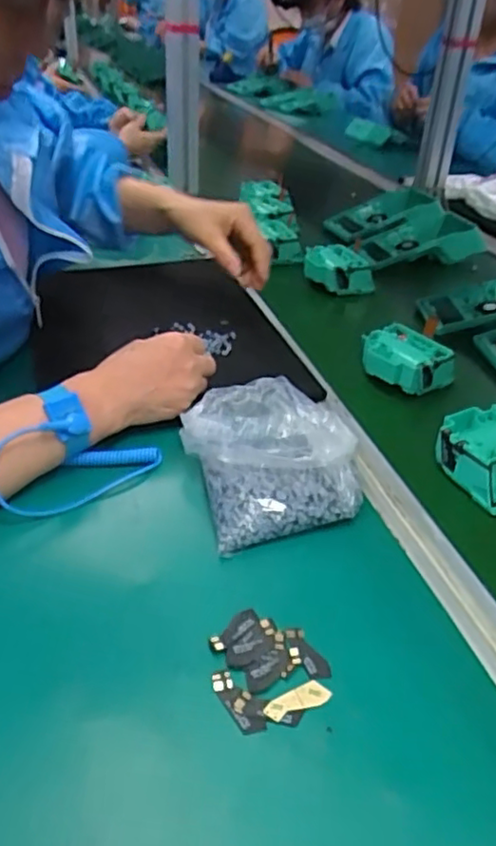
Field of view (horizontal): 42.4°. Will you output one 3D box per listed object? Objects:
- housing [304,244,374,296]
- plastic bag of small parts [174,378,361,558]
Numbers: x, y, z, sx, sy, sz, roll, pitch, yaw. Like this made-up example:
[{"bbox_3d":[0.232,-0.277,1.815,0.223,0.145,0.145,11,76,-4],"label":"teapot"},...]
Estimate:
[{"bbox_3d":[0.115,-0.201,0.827,0.064,0.035,0.083,-15,37,-22],"label":"housing"},{"bbox_3d":[0.017,0.018,0.480,0.120,0.054,0.137,-10,36,-16],"label":"plastic bag of small parts"}]

